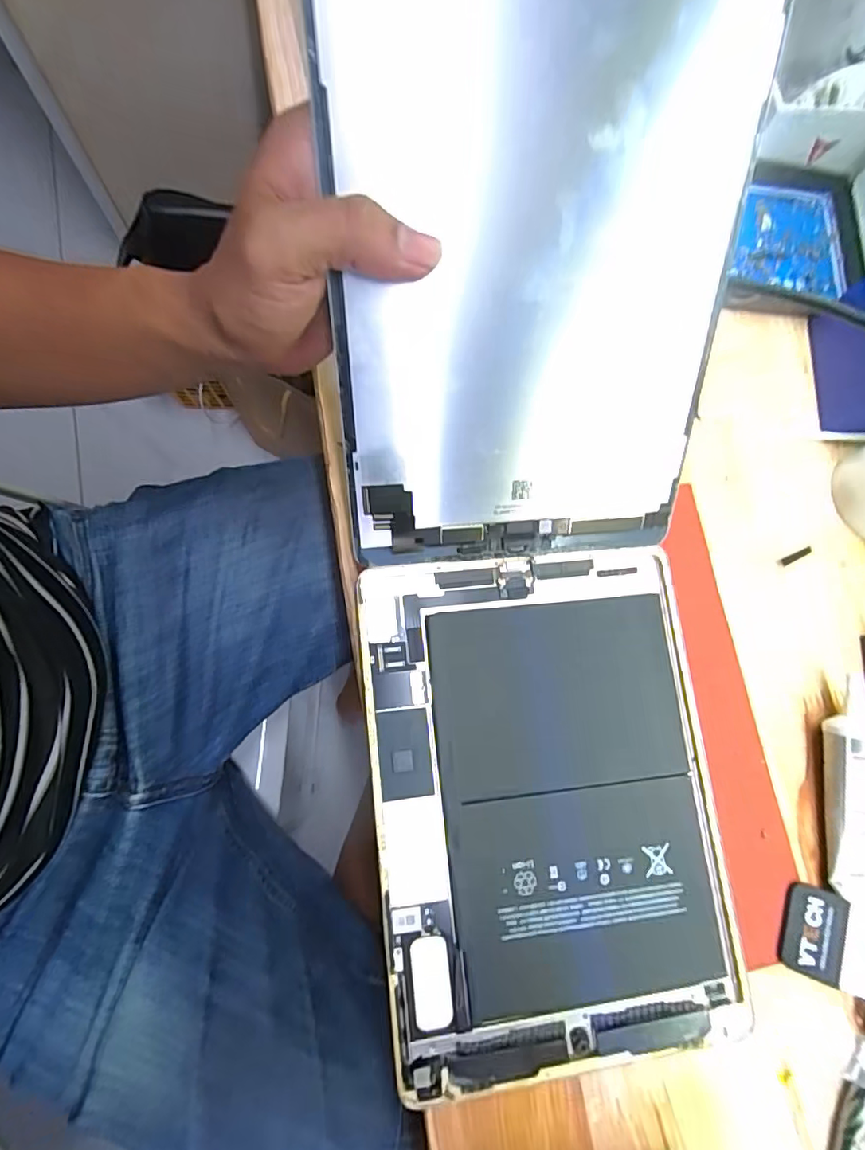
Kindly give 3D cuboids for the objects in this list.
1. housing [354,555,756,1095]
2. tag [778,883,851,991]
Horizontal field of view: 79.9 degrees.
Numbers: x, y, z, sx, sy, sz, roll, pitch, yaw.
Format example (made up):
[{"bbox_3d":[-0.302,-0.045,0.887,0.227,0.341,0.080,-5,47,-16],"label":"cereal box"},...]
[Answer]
[{"bbox_3d":[0.056,0.106,0.254,0.167,0.008,0.232,-5,79,-6],"label":"housing"},{"bbox_3d":[0.187,0.175,0.250,0.027,0.006,0.039,20,80,3],"label":"tag"}]

